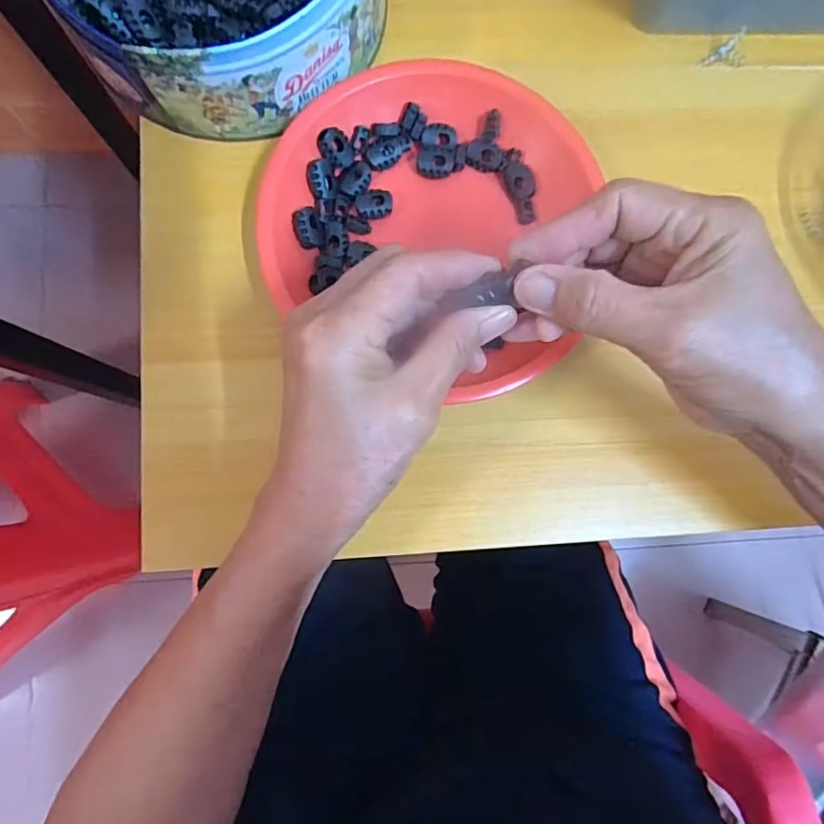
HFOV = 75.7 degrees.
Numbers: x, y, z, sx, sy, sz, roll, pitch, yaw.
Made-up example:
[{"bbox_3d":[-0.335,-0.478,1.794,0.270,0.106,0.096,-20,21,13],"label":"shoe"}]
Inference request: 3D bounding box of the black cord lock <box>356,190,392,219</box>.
[{"bbox_3d":[-0.022,-0.122,0.312,0.021,0.007,0.016,4,83,-3],"label":"black cord lock"}]

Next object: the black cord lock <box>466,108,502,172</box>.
[{"bbox_3d":[0.043,-0.162,0.319,0.021,0.007,0.033,-3,109,5],"label":"black cord lock"}]

